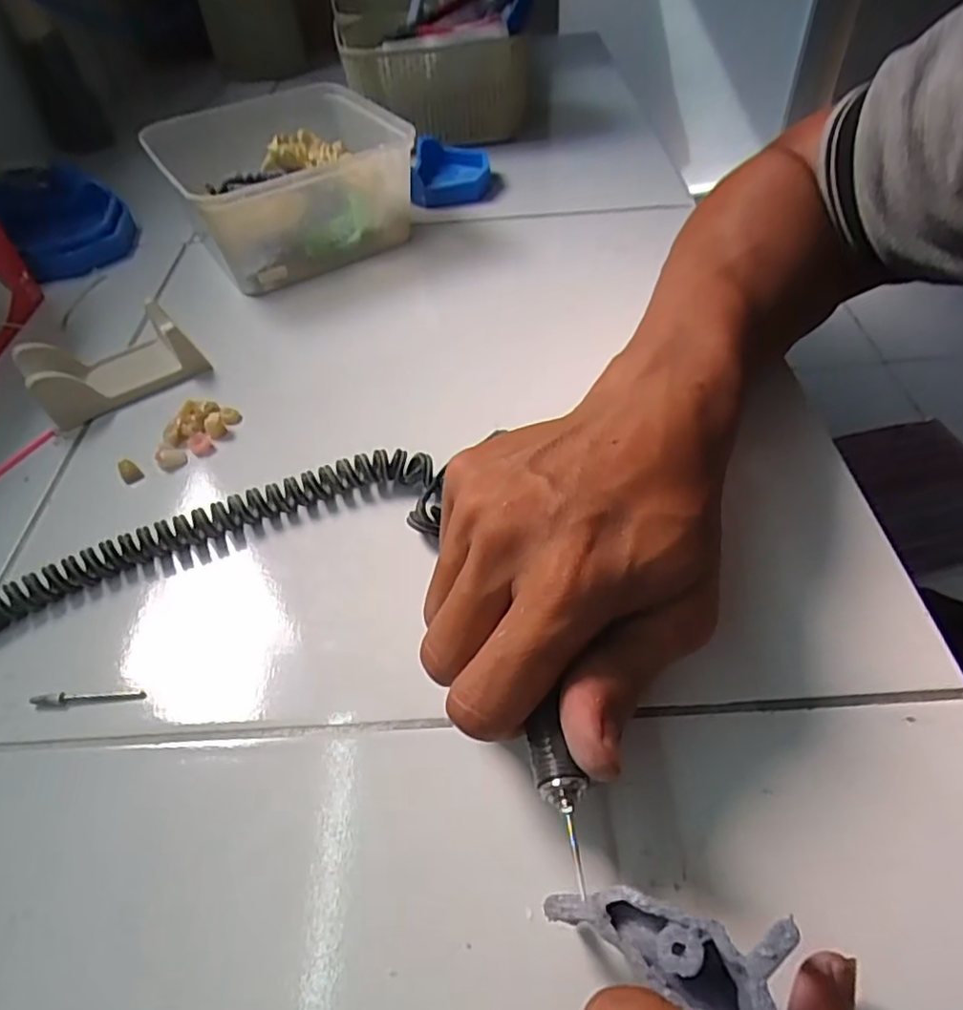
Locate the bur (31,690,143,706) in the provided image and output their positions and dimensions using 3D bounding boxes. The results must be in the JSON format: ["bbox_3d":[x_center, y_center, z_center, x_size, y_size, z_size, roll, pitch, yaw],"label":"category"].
[{"bbox_3d":[-0.157,0.077,0.261,0.045,0.004,0.005,-4,50,0],"label":"bur"}]

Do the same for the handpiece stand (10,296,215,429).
[{"bbox_3d":[-0.218,-0.086,0.384,0.088,0.029,0.050,-32,55,-21],"label":"handpiece stand"}]

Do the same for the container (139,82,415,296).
[{"bbox_3d":[-0.139,-0.241,0.483,0.165,0.067,0.143,-29,54,-19],"label":"container"}]

